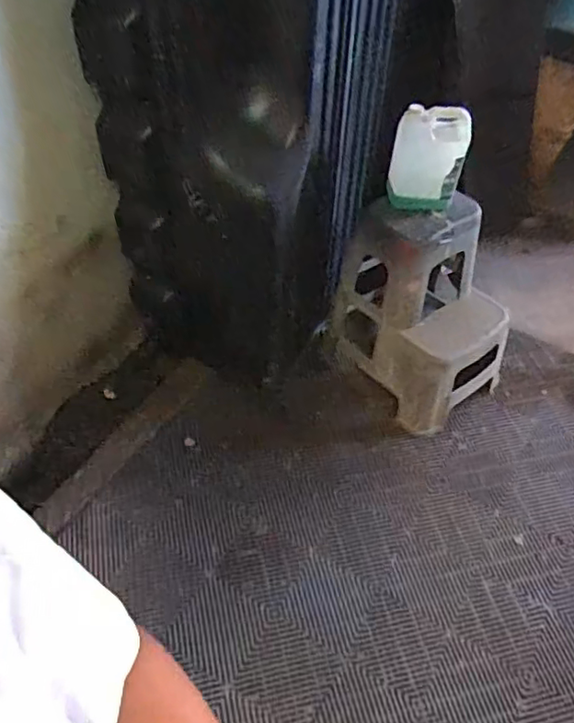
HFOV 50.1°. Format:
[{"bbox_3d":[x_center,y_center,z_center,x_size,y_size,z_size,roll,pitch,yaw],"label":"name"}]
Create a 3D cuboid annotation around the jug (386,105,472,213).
[{"bbox_3d":[0.401,-0.584,1.759,0.197,0.287,0.111,13,48,6],"label":"jug"}]

